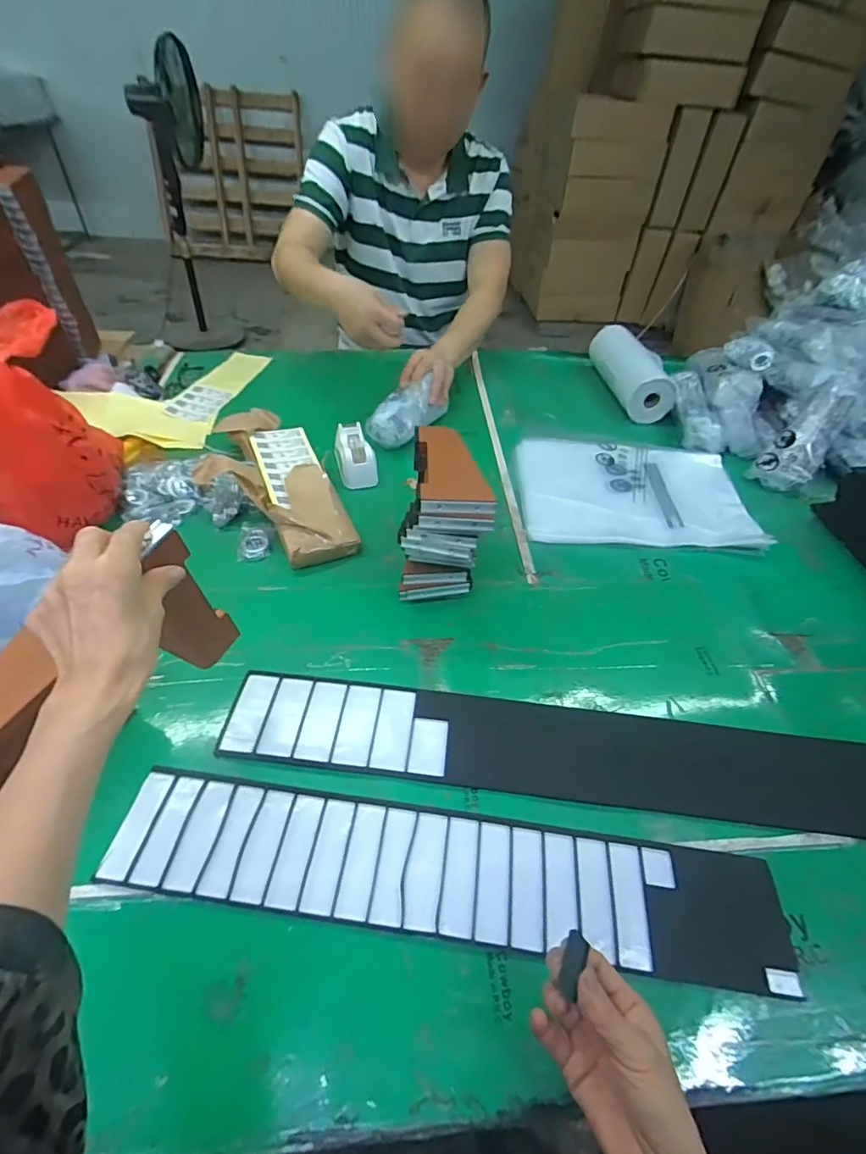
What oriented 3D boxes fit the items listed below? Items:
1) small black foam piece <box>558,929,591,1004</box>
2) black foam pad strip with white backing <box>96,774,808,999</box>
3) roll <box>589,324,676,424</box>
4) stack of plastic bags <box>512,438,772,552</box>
[{"bbox_3d":[0.088,0.242,0.320,0.004,0.034,0.015,19,-5,-33],"label":"small black foam piece"},{"bbox_3d":[0.010,0.249,0.430,0.552,0.005,0.091,8,46,3],"label":"black foam pad strip with white backing"},{"bbox_3d":[0.408,-0.431,1.055,0.091,0.088,0.260,-1,46,-5],"label":"roll"},{"bbox_3d":[0.324,-0.139,0.821,0.357,0.021,0.260,5,46,0],"label":"stack of plastic bags"}]

